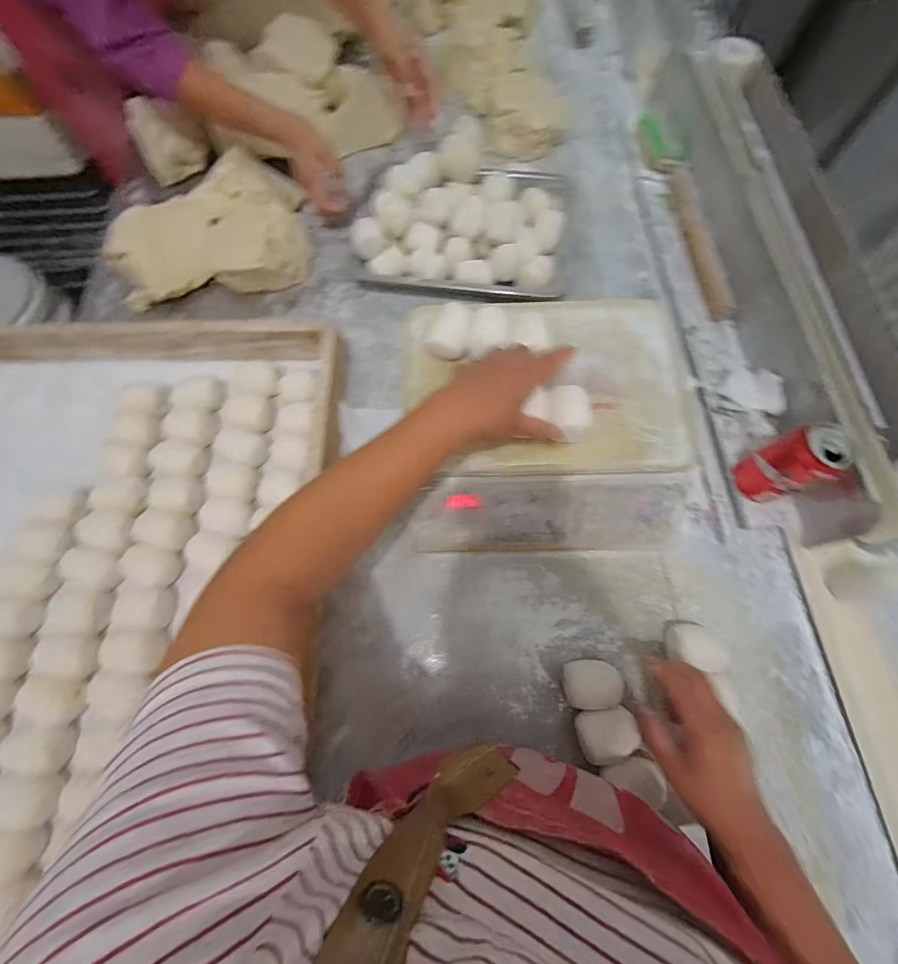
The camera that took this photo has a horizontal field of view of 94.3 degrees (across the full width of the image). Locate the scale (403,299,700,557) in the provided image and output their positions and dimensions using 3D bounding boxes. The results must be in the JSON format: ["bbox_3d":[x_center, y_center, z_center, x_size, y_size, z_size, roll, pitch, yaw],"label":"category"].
[{"bbox_3d":[0.115,-0.067,0.524,0.341,0.105,0.308,-5,73,-3],"label":"scale"}]

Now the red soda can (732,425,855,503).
[{"bbox_3d":[0.402,-0.016,0.500,0.054,0.121,0.058,-1,71,2],"label":"red soda can"}]

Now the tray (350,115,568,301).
[{"bbox_3d":[0.026,-0.413,0.654,0.331,0.099,0.239,6,71,4],"label":"tray"}]

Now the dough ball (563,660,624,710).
[{"bbox_3d":[0.162,0.227,0.470,0.057,0.029,0.048,-3,73,-2],"label":"dough ball"}]

